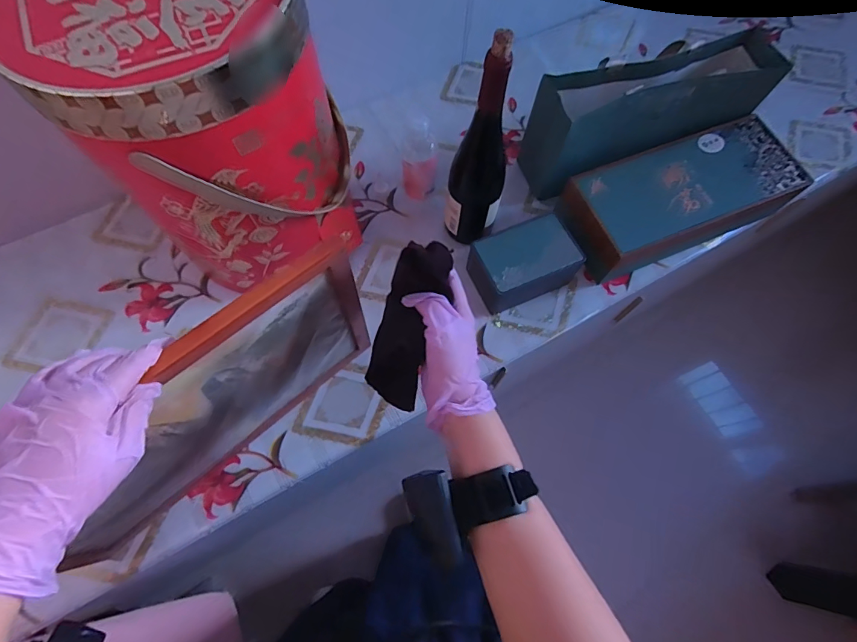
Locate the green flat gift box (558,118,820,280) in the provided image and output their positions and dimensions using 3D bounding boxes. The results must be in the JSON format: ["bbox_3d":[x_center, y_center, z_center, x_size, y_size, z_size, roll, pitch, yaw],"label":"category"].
[{"bbox_3d":[0.398,-0.199,0.704,0.349,0.092,0.156,-21,70,-9],"label":"green flat gift box"}]

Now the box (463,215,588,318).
[{"bbox_3d":[0.144,-0.088,0.668,0.150,0.079,0.093,-20,72,-9],"label":"box"}]

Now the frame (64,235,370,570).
[{"bbox_3d":[-0.227,0.102,0.440,0.397,0.287,0.013,-40,76,-15],"label":"frame"}]

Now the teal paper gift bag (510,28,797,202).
[{"bbox_3d":[0.352,-0.328,0.703,0.377,0.153,0.115,-18,70,-8],"label":"teal paper gift bag"}]

